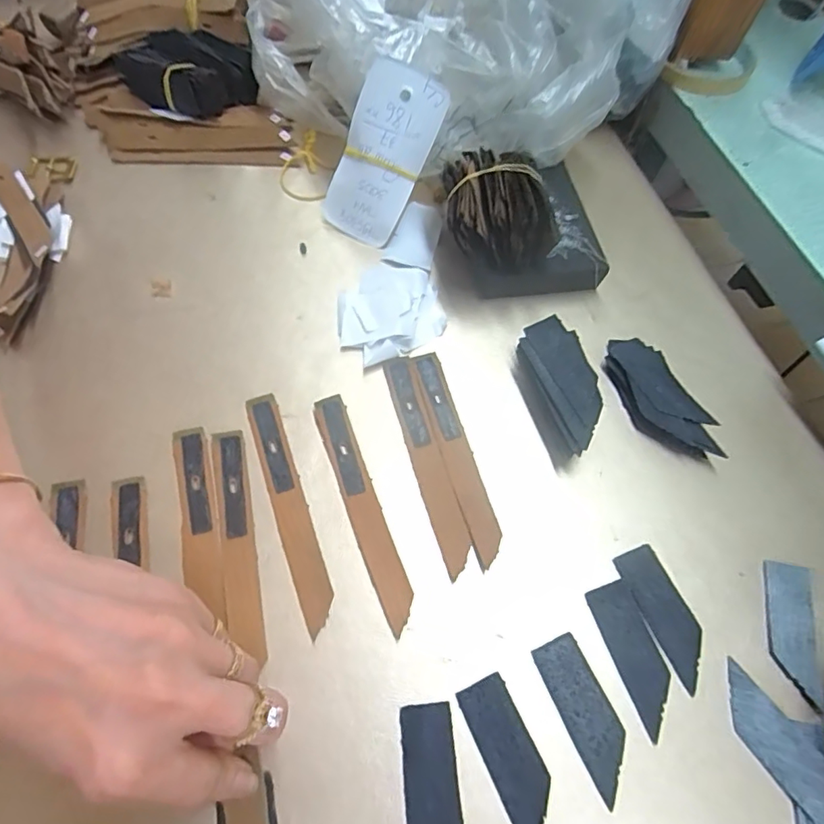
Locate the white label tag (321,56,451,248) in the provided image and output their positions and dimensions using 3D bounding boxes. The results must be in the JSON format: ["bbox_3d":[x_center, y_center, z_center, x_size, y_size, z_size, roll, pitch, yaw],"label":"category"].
[{"bbox_3d":[-0.021,-0.160,0.341,0.053,0.101,0.008,32,28,6],"label":"white label tag"}]

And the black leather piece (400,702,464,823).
[{"bbox_3d":[0.008,0.158,0.226,0.023,0.004,0.064,-3,63,-5],"label":"black leather piece"}]

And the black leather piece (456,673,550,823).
[{"bbox_3d":[0.043,0.148,0.233,0.023,0.004,0.063,-21,66,-14],"label":"black leather piece"}]

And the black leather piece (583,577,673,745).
[{"bbox_3d":[0.105,0.113,0.254,0.023,0.004,0.063,-16,65,-12],"label":"black leather piece"}]

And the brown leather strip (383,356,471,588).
[{"bbox_3d":[0.008,0.025,0.294,0.017,0.005,0.123,-14,65,-10],"label":"brown leather strip"}]

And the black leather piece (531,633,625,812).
[{"bbox_3d":[0.078,0.134,0.242,0.023,0.004,0.063,-20,66,-13],"label":"black leather piece"}]

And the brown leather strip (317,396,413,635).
[{"bbox_3d":[-0.025,0.047,0.280,0.017,0.006,0.124,-18,65,-12],"label":"brown leather strip"}]

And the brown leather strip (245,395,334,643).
[{"bbox_3d":[-0.062,0.047,0.278,0.017,0.004,0.125,-18,65,-12],"label":"brown leather strip"}]

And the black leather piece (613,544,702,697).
[{"bbox_3d":[0.124,0.098,0.264,0.024,0.004,0.063,-20,66,-13],"label":"black leather piece"}]

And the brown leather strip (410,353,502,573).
[{"bbox_3d":[0.024,0.021,0.296,0.016,0.004,0.123,-14,65,-10],"label":"brown leather strip"}]

